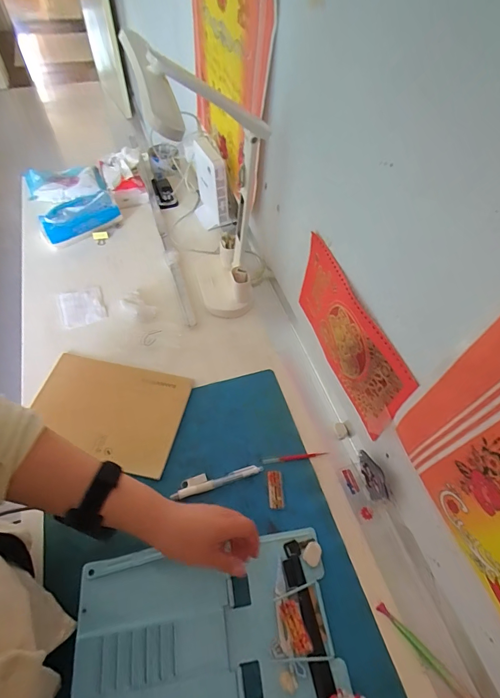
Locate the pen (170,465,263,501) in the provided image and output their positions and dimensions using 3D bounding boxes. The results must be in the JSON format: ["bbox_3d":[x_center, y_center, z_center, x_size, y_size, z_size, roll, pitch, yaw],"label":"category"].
[{"bbox_3d":[-0.049,0.201,0.556,0.141,0.010,0.015,-15,57,-15],"label":"pen"}]

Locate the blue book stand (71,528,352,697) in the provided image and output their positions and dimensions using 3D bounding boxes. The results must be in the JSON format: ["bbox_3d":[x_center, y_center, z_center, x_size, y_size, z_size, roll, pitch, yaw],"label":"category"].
[{"bbox_3d":[-0.048,0.347,0.433,0.297,0.016,0.202,-5,55,-8],"label":"blue book stand"}]

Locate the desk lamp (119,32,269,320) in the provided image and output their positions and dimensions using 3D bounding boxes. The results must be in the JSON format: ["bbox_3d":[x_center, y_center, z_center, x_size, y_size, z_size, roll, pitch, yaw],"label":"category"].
[{"bbox_3d":[-0.059,-0.260,0.634,0.198,0.387,0.214,-7,55,-10],"label":"desk lamp"}]

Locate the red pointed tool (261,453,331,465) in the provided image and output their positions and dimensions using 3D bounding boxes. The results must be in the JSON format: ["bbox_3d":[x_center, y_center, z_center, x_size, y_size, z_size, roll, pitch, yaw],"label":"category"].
[{"bbox_3d":[0.072,0.170,0.579,0.105,0.004,0.010,-4,55,-8],"label":"red pointed tool"}]

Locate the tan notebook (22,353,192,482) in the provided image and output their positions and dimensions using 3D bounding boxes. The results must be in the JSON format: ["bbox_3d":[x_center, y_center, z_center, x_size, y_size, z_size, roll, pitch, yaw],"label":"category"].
[{"bbox_3d":[-0.240,0.096,0.612,0.249,0.013,0.175,12,54,4],"label":"tan notebook"}]

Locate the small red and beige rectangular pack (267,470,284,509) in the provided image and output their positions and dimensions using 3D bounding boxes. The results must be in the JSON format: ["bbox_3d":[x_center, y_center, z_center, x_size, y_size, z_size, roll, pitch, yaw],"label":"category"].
[{"bbox_3d":[0.038,0.210,0.550,0.022,0.004,0.053,0,54,-5],"label":"small red and beige rectangular pack"}]

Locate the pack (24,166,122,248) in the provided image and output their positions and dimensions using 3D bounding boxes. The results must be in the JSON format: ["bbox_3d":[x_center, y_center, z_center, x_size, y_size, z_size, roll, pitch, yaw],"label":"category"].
[{"bbox_3d":[-0.427,-0.359,0.885,0.173,0.056,0.256,-23,59,-20],"label":"pack"}]

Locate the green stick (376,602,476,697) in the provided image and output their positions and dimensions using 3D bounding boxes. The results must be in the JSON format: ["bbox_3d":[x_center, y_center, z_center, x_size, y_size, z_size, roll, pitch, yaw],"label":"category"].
[{"bbox_3d":[0.223,0.376,0.437,0.163,0.013,0.016,40,60,22],"label":"green stick"}]

